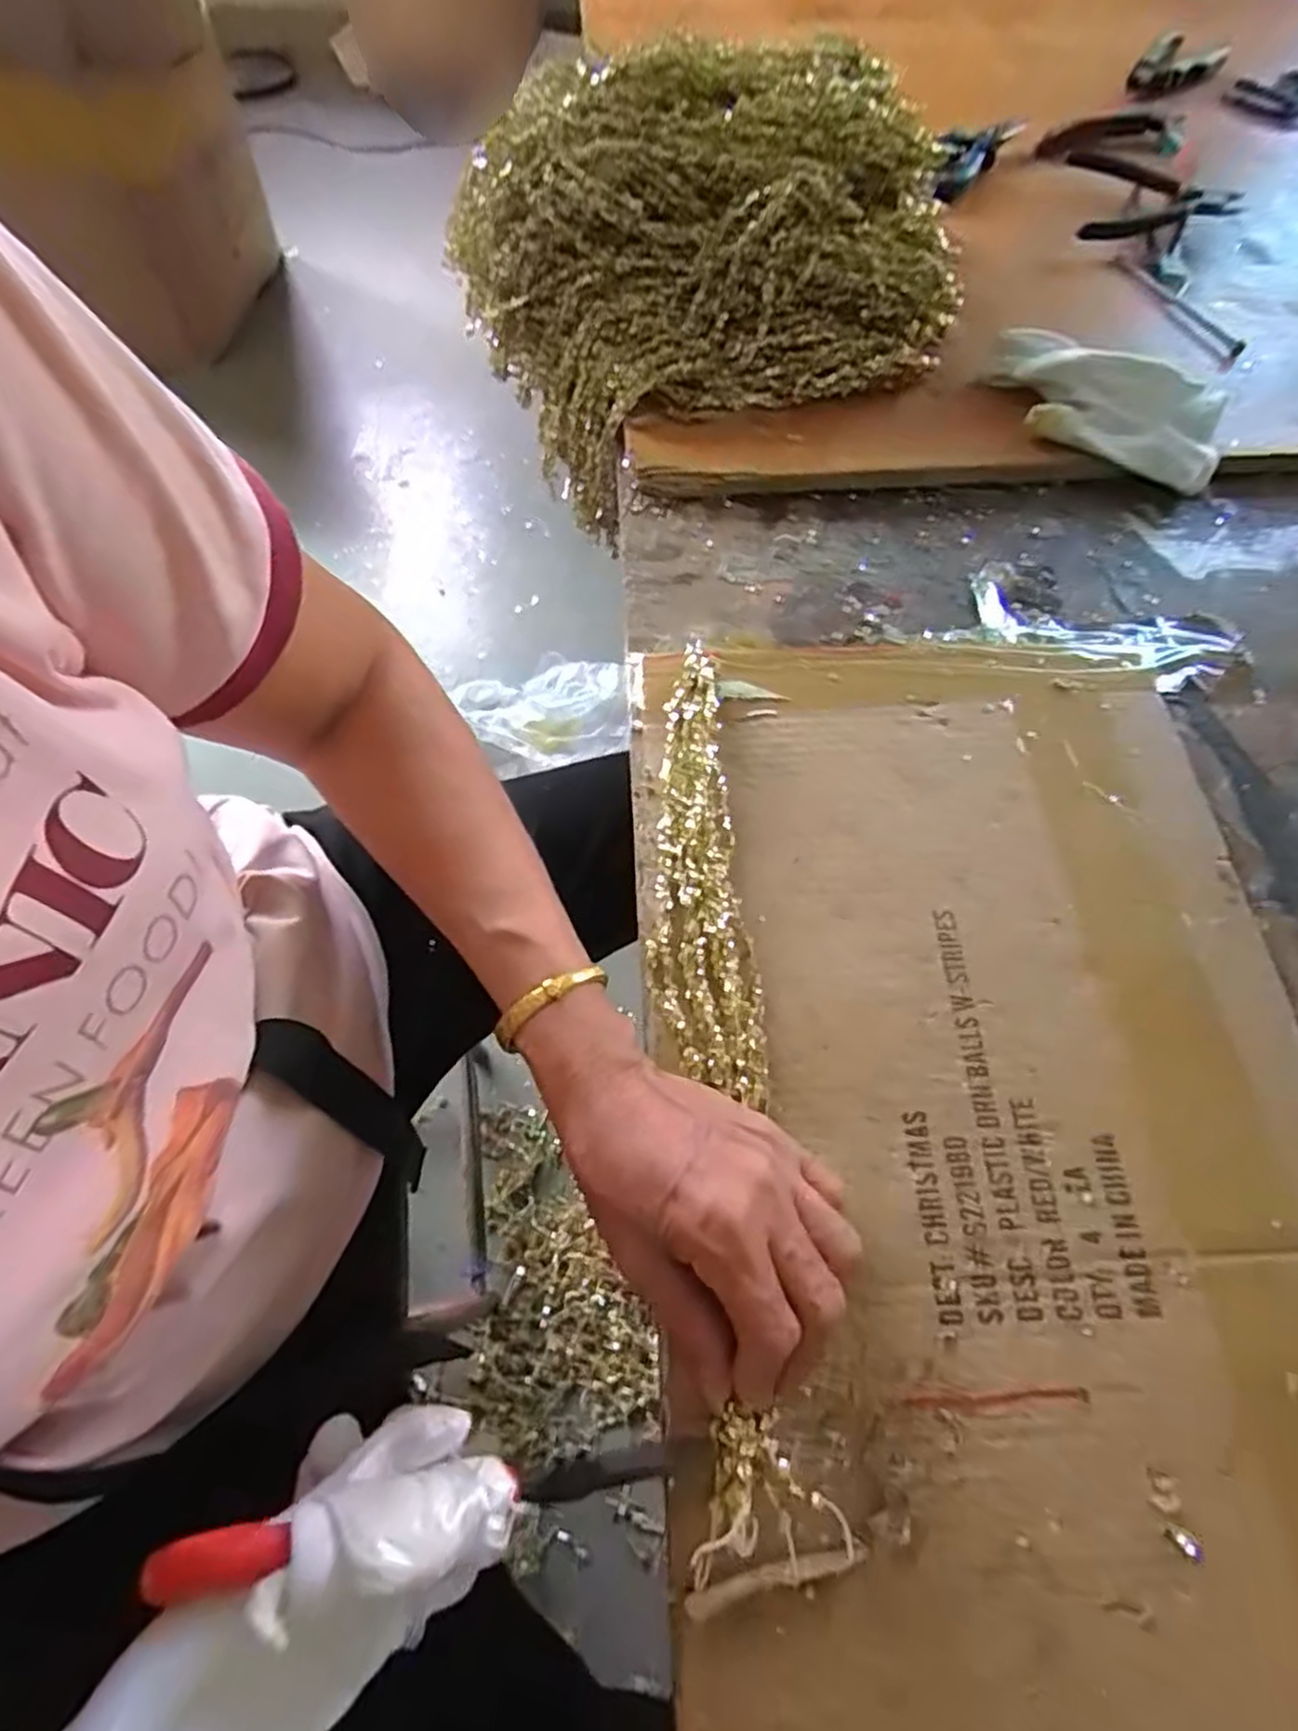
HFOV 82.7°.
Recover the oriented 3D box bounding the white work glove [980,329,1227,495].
[{"bbox_3d":[0.295,-0.298,0.486,0.158,0.048,0.067,24,67,11],"label":"white work glove"}]

